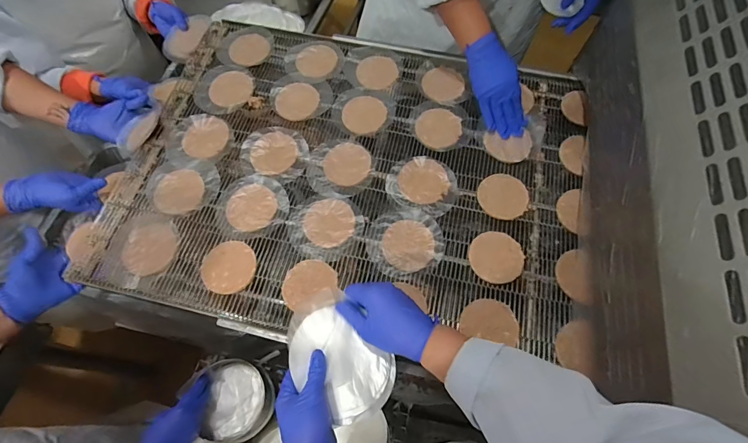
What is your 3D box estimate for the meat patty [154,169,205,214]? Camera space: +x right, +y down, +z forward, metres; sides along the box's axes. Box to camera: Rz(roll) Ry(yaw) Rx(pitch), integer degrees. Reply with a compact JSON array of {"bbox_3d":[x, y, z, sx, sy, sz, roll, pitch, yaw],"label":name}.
[{"bbox_3d":[-0.339,-0.052,0.664,0.081,0.004,0.082,1,66,-3],"label":"meat patty"}]

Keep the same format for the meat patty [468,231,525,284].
[{"bbox_3d":[0.194,0.055,0.609,0.078,0.017,0.084,1,66,-3],"label":"meat patty"}]

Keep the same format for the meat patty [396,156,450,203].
[{"bbox_3d":[0.087,-0.072,0.673,0.082,0.007,0.085,1,66,-3],"label":"meat patty"}]

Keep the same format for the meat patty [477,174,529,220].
[{"bbox_3d":[0.224,-0.043,0.661,0.084,0.009,0.083,1,66,-3],"label":"meat patty"}]

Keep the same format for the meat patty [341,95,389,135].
[{"bbox_3d":[-0.018,-0.207,0.735,0.083,0.008,0.080,1,66,-3],"label":"meat patty"}]

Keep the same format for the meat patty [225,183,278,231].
[{"bbox_3d":[-0.208,-0.025,0.651,0.080,0.006,0.085,1,66,-3],"label":"meat patty"}]

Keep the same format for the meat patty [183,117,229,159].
[{"bbox_3d":[-0.311,-0.156,0.713,0.081,0.008,0.091,-23,69,-13],"label":"meat patty"}]

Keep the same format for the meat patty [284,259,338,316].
[{"bbox_3d":[-0.098,0.098,0.590,0.083,0.012,0.082,-21,69,-12],"label":"meat patty"}]

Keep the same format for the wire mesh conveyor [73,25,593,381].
[{"bbox_3d":[-0.040,-0.098,0.684,0.783,0.038,0.597,12,66,6],"label":"wire mesh conveyor"}]

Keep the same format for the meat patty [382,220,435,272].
[{"bbox_3d":[0.055,0.038,0.619,0.080,0.008,0.085,1,66,-3],"label":"meat patty"}]

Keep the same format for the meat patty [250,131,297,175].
[{"bbox_3d":[-0.182,-0.126,0.700,0.081,0.004,0.088,1,66,-3],"label":"meat patty"}]

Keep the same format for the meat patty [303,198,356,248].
[{"bbox_3d":[-0.075,0.000,0.637,0.081,0.009,0.087,1,66,-3],"label":"meat patty"}]

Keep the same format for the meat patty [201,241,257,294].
[{"bbox_3d":[-0.230,0.072,0.608,0.083,0.009,0.084,1,66,-3],"label":"meat patty"}]

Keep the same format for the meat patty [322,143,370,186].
[{"bbox_3d":[-0.047,-0.104,0.690,0.083,0.004,0.085,1,66,-3],"label":"meat patty"}]

